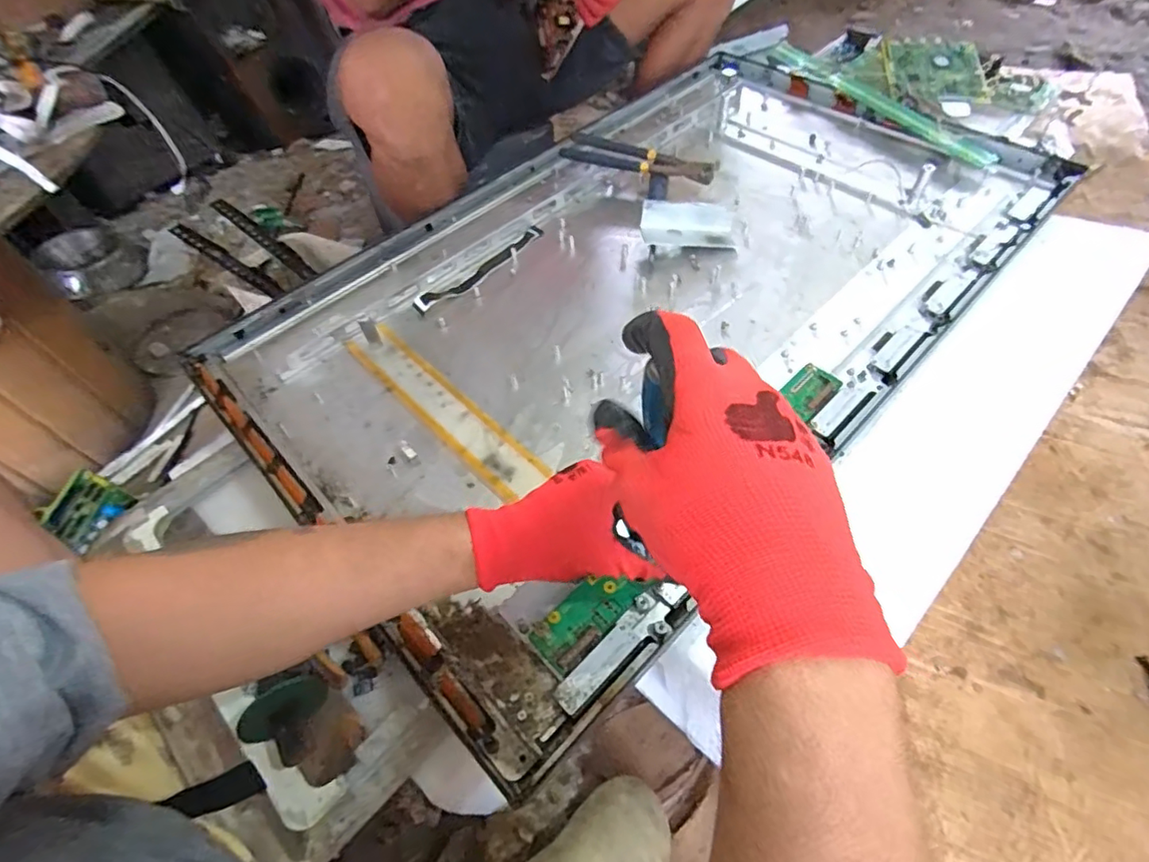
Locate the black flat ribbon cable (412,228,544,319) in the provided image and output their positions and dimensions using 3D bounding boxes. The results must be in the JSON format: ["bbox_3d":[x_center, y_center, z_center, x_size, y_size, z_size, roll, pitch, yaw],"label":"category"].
[{"bbox_3d":[-0.119,-0.214,0.725,0.211,0.023,0.030,-40,63,-21],"label":"black flat ribbon cable"}]

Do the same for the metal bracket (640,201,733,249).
[{"bbox_3d":[0.149,-0.269,0.732,0.122,0.040,0.058,1,56,5],"label":"metal bracket"}]

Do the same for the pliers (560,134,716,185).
[{"bbox_3d":[0.097,-0.401,0.828,0.228,0.038,0.065,20,60,17],"label":"pliers"}]

